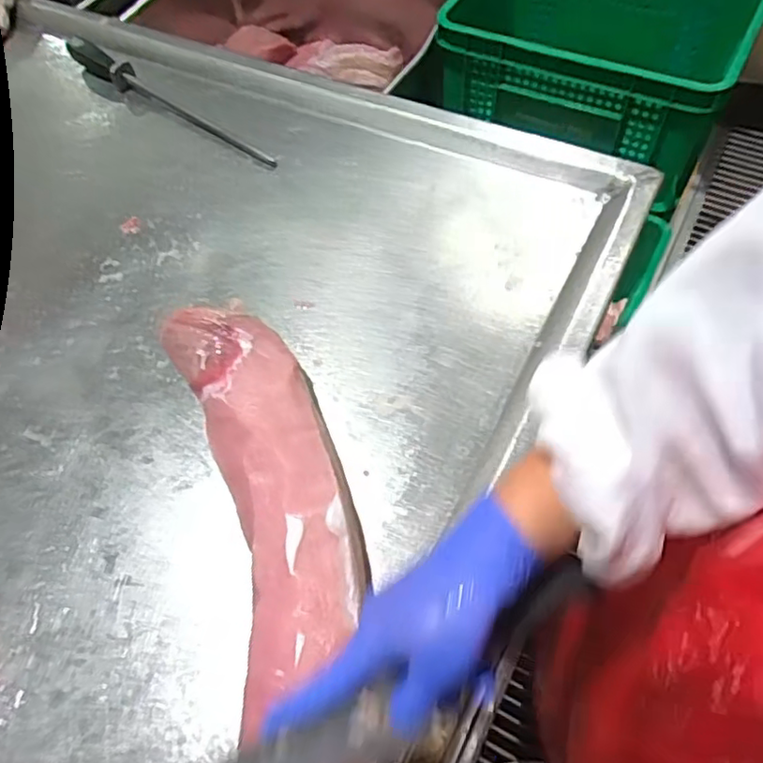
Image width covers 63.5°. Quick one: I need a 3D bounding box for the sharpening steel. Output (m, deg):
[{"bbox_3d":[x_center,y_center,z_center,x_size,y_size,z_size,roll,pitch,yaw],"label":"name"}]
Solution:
[{"bbox_3d":[-0.294,-0.390,0.845,0.392,0.035,0.033,33,68,20],"label":"sharpening steel"}]

